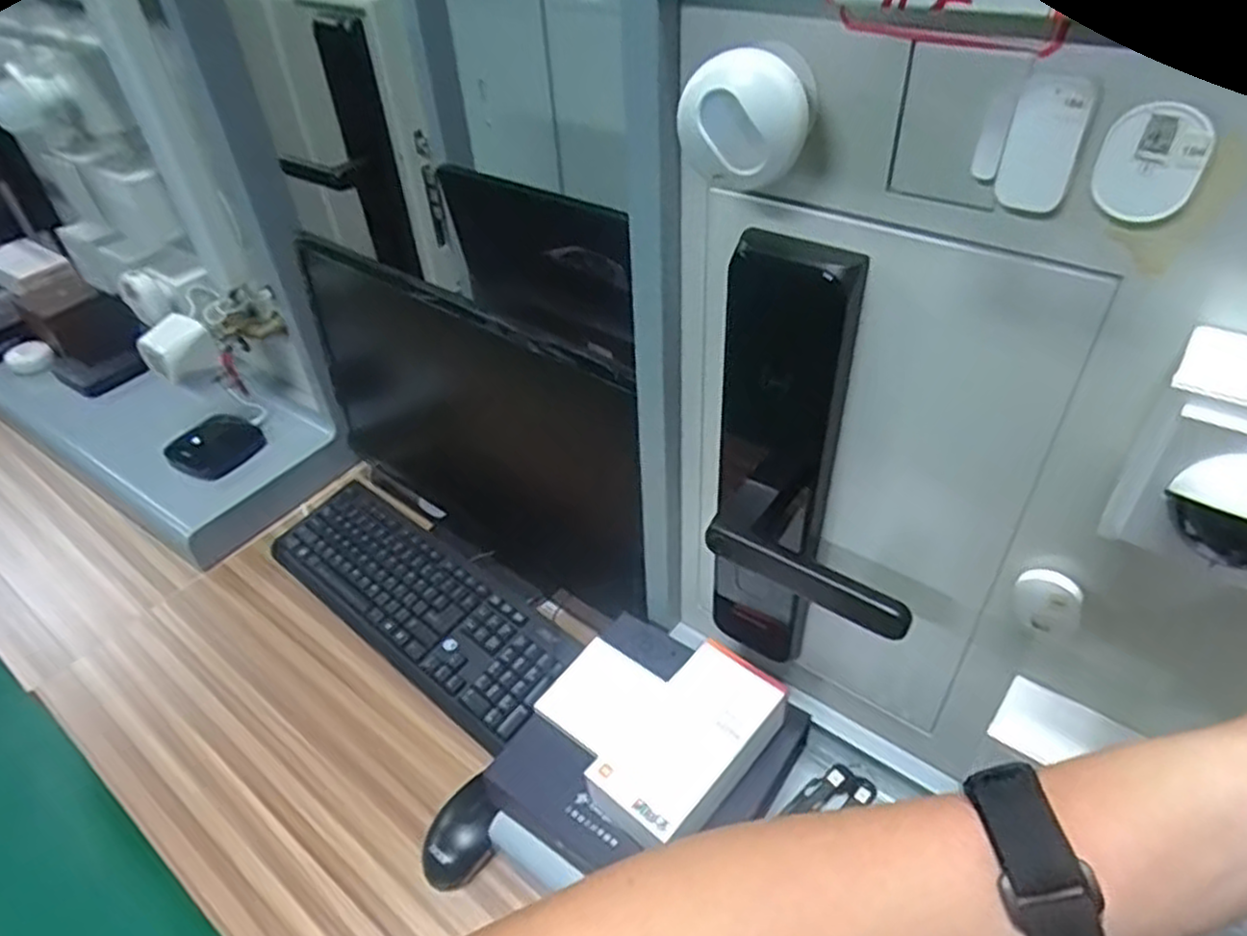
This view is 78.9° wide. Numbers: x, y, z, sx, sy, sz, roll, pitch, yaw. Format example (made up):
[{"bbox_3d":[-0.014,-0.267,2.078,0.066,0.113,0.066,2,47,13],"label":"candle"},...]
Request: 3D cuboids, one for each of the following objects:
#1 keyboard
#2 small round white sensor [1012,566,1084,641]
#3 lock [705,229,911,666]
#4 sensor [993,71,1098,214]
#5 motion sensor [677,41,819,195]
[{"bbox_3d":[-0.244,0.148,0.879,0.423,0.035,0.137,28,51,32],"label":"keyboard"},{"bbox_3d":[0.256,0.082,0.457,0.037,0.044,0.013,26,50,31],"label":"small round white sensor"},{"bbox_3d":[0.117,0.038,0.502,0.137,0.352,0.071,19,46,25],"label":"lock"},{"bbox_3d":[0.181,-0.139,0.327,0.029,0.056,0.009,20,47,26],"label":"sensor"},{"bbox_3d":[0.063,-0.178,0.379,0.061,0.055,0.064,9,43,16],"label":"motion sensor"}]

